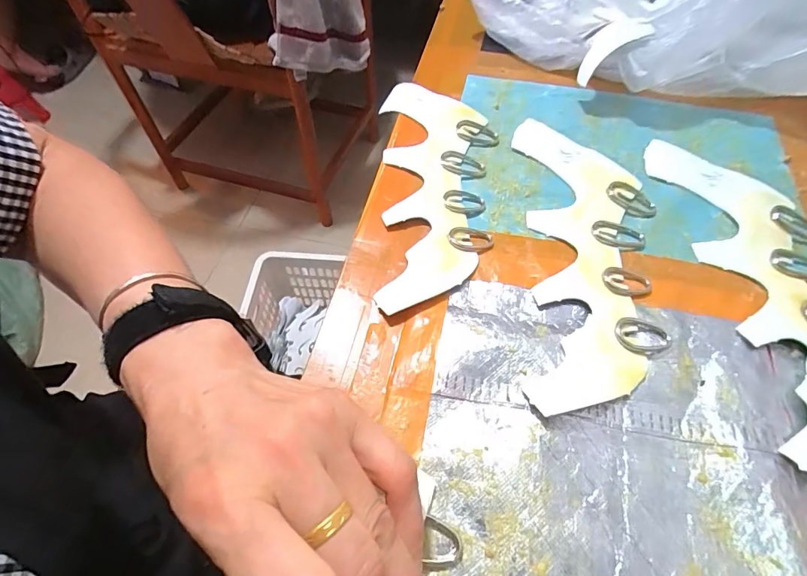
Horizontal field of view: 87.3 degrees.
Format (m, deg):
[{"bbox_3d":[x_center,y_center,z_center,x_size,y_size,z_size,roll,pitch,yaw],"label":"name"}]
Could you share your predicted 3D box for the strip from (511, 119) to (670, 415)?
[{"bbox_3d":[0.116,-0.029,0.264,0.082,0.007,0.221,5,56,4],"label":"strip"}]

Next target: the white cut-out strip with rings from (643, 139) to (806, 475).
[{"bbox_3d":[0.217,-0.009,0.248,0.080,0.007,0.223,1,56,1],"label":"white cut-out strip with rings"}]

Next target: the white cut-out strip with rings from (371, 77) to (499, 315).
[{"bbox_3d":[0.023,-0.081,0.301,0.076,0.006,0.222,-1,56,0],"label":"white cut-out strip with rings"}]

